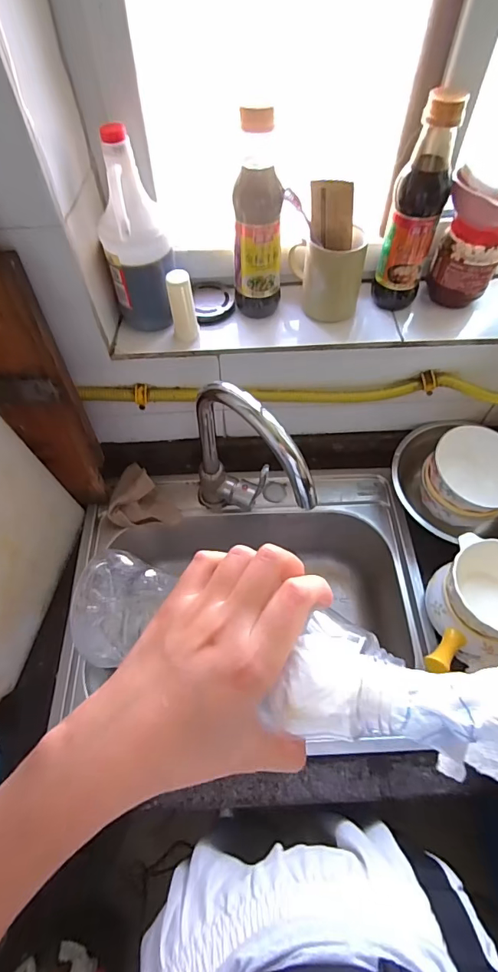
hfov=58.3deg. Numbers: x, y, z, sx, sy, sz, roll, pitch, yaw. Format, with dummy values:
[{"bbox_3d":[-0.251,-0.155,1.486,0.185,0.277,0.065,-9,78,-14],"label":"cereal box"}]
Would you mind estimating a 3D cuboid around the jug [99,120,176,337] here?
[{"bbox_3d":[-0.144,-0.317,0.555,0.082,0.208,0.105,-13,60,-7],"label":"jug"}]

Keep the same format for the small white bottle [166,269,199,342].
[{"bbox_3d":[-0.087,-0.235,0.587,0.032,0.088,0.026,-8,59,-4],"label":"small white bottle"}]

